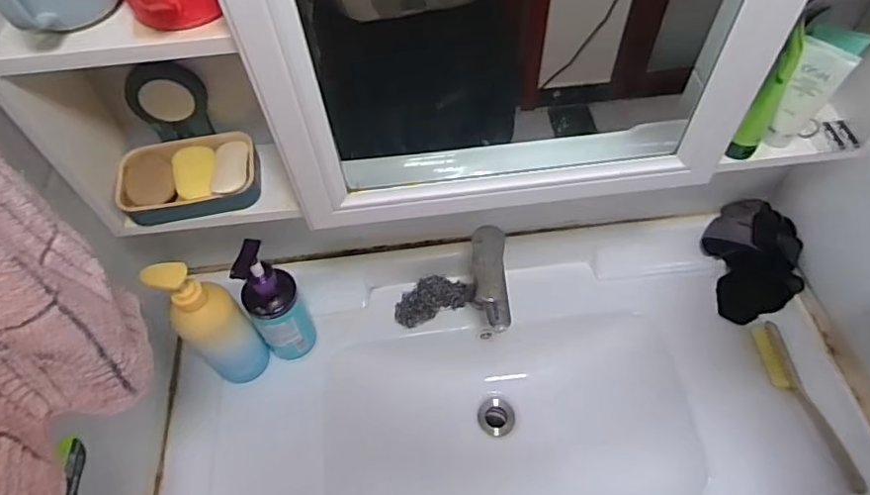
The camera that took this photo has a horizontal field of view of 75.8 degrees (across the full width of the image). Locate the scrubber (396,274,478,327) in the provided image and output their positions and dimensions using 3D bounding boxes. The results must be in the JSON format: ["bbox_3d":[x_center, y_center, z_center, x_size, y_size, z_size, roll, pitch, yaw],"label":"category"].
[{"bbox_3d":[-0.004,0.074,0.836,0.117,0.024,0.055,-21,58,-11],"label":"scrubber"}]

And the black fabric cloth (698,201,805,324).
[{"bbox_3d":[0.472,0.010,0.835,0.107,0.091,0.170,-7,56,-2],"label":"black fabric cloth"}]

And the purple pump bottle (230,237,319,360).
[{"bbox_3d":[-0.209,0.070,0.725,0.066,0.225,0.070,-27,59,-15],"label":"purple pump bottle"}]

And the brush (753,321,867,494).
[{"bbox_3d":[0.488,0.206,0.739,0.034,0.019,0.222,-9,56,-4],"label":"brush"}]

